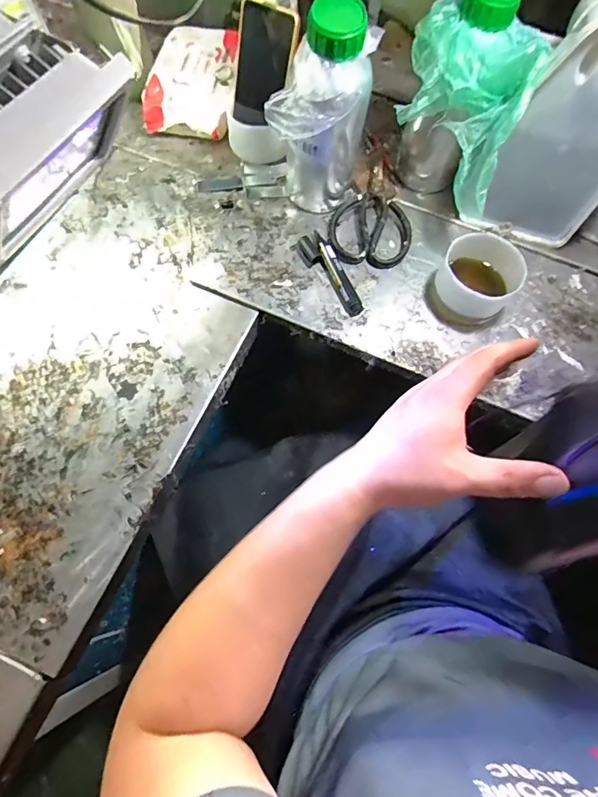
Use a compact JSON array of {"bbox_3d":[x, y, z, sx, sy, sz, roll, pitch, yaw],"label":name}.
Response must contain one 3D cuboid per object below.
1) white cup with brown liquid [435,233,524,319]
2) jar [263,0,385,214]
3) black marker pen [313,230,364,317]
[{"bbox_3d":[0.208,-0.140,0.524,0.085,0.066,0.080,1,68,-2],"label":"white cup with brown liquid"},{"bbox_3d":[0.025,-0.299,0.493,0.094,0.224,0.089,1,68,-2],"label":"jar"},{"bbox_3d":[0.045,-0.158,0.550,0.022,0.018,0.125,-21,70,-10],"label":"black marker pen"}]

